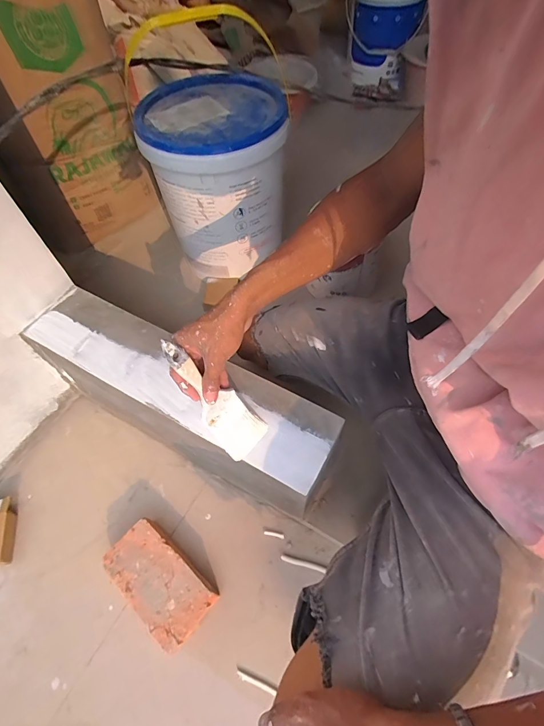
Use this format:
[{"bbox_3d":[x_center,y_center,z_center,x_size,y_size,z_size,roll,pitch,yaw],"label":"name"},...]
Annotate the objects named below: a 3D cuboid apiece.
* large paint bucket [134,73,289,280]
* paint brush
[{"bbox_3d":[-0.114,-0.424,0.852,0.276,0.317,0.291,-6,58,0],"label":"large paint bucket"},{"bbox_3d":[-0.078,0.046,0.484,0.065,0.196,0.016,-46,30,-22],"label":"paint brush"}]

